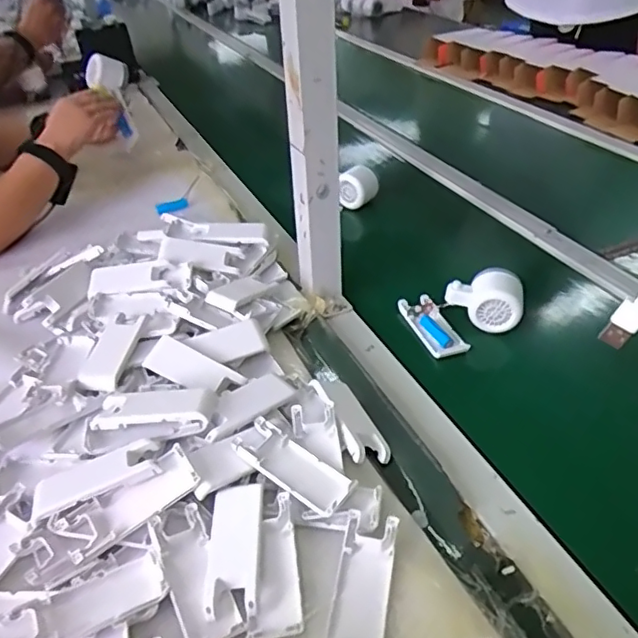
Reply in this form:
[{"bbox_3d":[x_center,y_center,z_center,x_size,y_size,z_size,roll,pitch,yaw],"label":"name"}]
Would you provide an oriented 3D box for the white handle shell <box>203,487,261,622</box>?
[{"bbox_3d":[-0.063,0.170,0.424,0.038,0.011,0.099,-3,38,0],"label":"white handle shell"}]

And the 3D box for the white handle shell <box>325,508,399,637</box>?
[{"bbox_3d":[0.032,0.189,0.404,0.038,0.016,0.101,6,39,12],"label":"white handle shell"}]

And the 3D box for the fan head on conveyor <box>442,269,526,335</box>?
[{"bbox_3d":[0.189,-0.023,0.649,0.084,0.054,0.049,0,38,4],"label":"fan head on conveyor"}]

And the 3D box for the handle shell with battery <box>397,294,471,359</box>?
[{"bbox_3d":[0.129,0.007,0.652,0.044,0.018,0.096,-17,40,-18],"label":"handle shell with battery"}]

